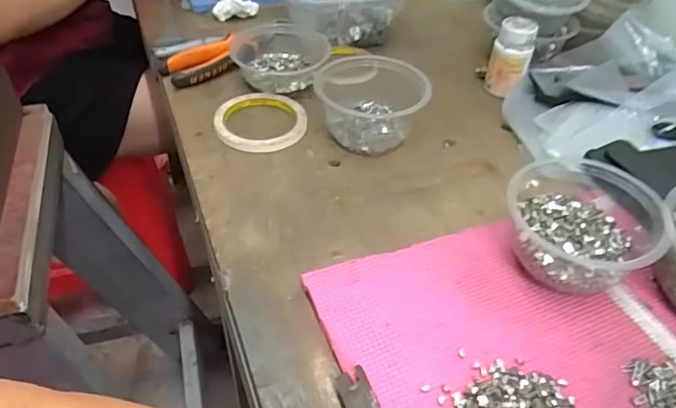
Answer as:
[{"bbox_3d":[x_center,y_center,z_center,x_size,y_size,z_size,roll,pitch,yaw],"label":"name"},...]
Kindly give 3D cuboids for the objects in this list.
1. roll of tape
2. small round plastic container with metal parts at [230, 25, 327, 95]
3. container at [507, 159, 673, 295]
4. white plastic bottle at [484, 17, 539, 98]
[{"bbox_3d":[-0.083,-0.090,0.579,0.096,0.014,0.093,0,44,0],"label":"roll of tape"},{"bbox_3d":[-0.074,-0.175,0.641,0.117,0.043,0.108,0,44,0],"label":"small round plastic container with metal parts"},{"bbox_3d":[0.189,0.020,0.423,0.109,0.072,0.094,26,50,23],"label":"container"},{"bbox_3d":[0.201,-0.172,0.621,0.045,0.075,0.043,13,46,12],"label":"white plastic bottle"}]

